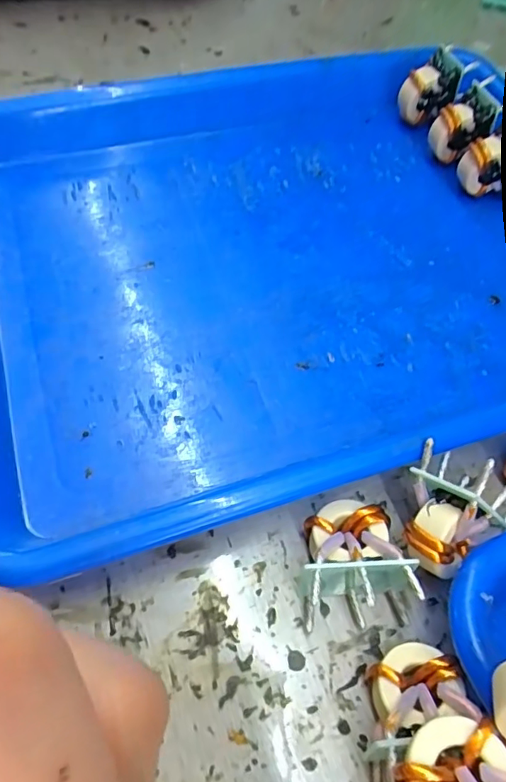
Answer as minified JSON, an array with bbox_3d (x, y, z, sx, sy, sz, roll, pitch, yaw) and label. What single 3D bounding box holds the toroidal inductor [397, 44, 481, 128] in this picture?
[{"bbox_3d":[0.106,-0.177,0.313,0.033,0.039,0.027,25,62,11],"label":"toroidal inductor"}]

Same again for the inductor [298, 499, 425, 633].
[{"bbox_3d":[0.036,0.060,0.188,0.037,0.026,0.040,-2,61,-4],"label":"inductor"}]

